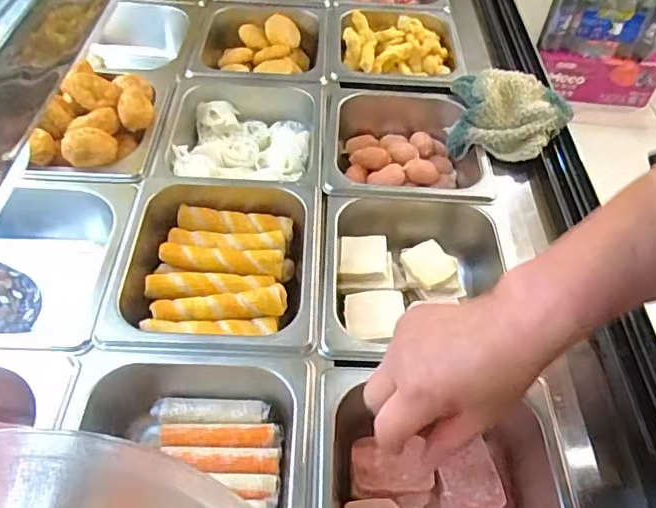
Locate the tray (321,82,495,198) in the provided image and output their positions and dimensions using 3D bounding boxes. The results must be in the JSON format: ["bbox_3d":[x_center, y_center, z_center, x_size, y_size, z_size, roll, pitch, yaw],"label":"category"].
[{"bbox_3d":[0.076,-0.101,0.578,0.160,0.067,0.177,4,49,-2],"label":"tray"}]

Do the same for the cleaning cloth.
[{"bbox_3d":[0.182,-0.145,0.560,0.118,0.049,0.104,17,50,9],"label":"cleaning cloth"}]

